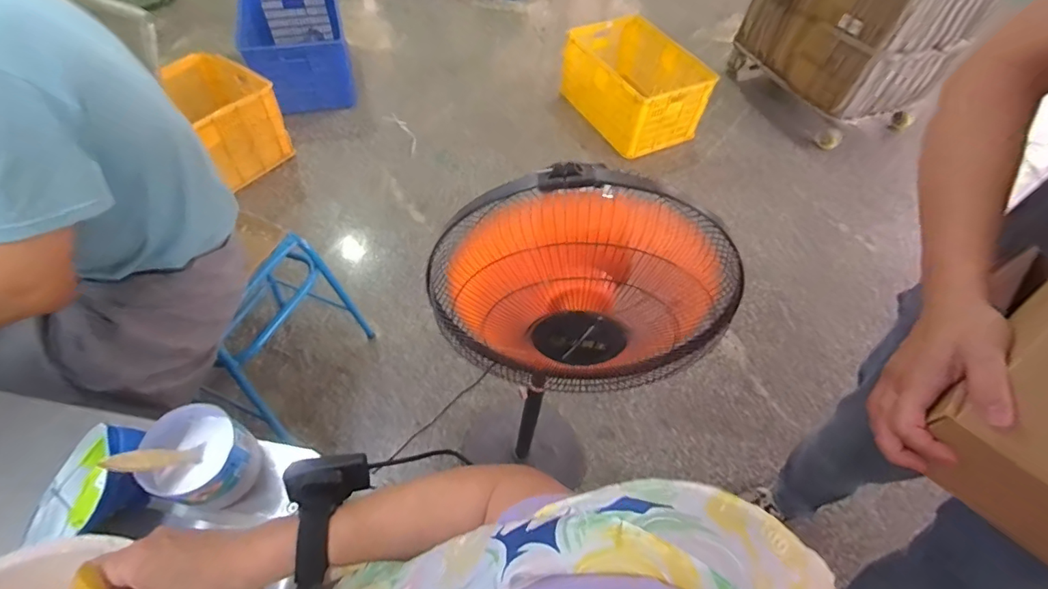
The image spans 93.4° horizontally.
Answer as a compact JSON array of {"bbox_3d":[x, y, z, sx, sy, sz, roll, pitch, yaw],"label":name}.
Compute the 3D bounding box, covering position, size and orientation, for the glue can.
[{"bbox_3d":[-0.389,0.202,0.603,0.101,0.096,0.102,3,55,-4],"label":"glue can"}]

